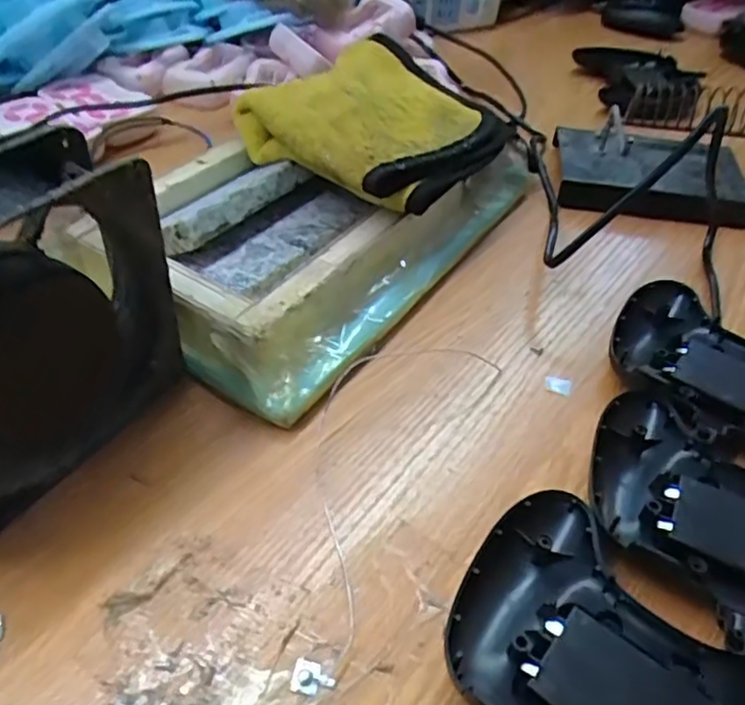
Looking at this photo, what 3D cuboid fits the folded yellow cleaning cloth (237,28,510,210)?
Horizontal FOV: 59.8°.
[{"bbox_3d":[0.012,-0.137,0.403,0.149,0.056,0.138,-32,52,-31],"label":"folded yellow cleaning cloth"}]

